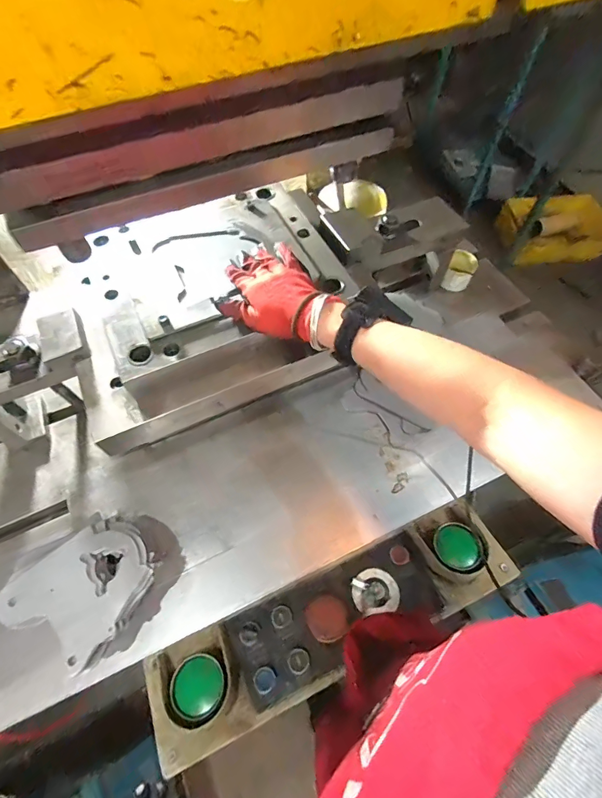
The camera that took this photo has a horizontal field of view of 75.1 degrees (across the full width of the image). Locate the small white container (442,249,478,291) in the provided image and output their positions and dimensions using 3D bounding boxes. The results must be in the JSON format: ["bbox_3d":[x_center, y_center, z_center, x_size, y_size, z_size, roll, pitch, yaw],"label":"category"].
[{"bbox_3d":[0.317,-0.251,0.781,0.050,0.053,0.071,22,63,12],"label":"small white container"}]

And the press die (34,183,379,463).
[{"bbox_3d":[-0.115,-0.140,0.557,0.410,0.095,0.305,-22,63,-12],"label":"press die"}]

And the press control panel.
[{"bbox_3d":[0.054,0.318,0.568,0.554,0.076,0.133,-22,63,-12],"label":"press control panel"}]

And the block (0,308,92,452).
[{"bbox_3d":[-0.377,-0.021,0.573,0.179,0.159,0.093,-24,63,-12],"label":"block"}]

